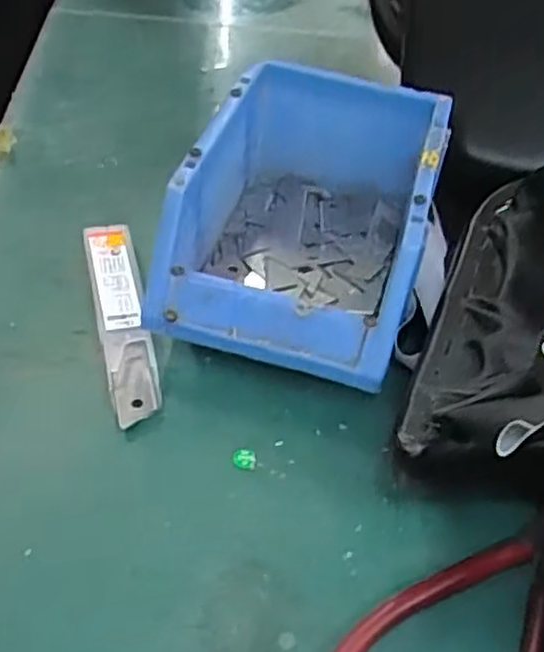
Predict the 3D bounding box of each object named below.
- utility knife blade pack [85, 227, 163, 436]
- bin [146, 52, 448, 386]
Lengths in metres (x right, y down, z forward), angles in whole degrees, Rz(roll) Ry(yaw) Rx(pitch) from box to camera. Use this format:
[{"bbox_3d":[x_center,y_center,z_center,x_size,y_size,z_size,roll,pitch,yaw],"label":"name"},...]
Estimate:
[{"bbox_3d":[-0.075,-0.004,0.386,0.025,0.016,0.124,-8,48,-14],"label":"utility knife blade pack"},{"bbox_3d":[0.022,-0.061,0.409,0.115,0.079,0.189,16,47,8],"label":"bin"}]

